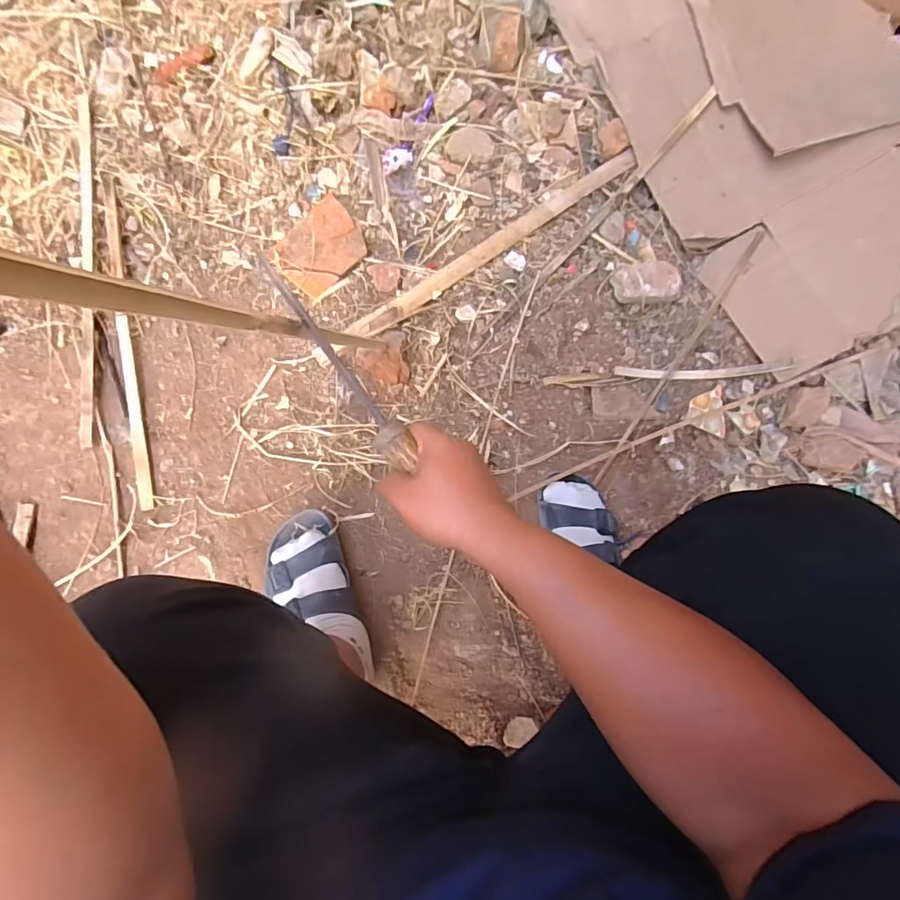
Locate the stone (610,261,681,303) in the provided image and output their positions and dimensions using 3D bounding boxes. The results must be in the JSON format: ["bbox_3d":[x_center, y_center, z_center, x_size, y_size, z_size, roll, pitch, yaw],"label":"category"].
[{"bbox_3d":[0.321,-0.272,0.796,0.100,0.061,0.068,-9,80,-4],"label":"stone"}]

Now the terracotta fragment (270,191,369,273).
[{"bbox_3d":[-0.208,-0.341,0.804,0.114,0.010,0.142,41,83,4],"label":"terracotta fragment"}]

